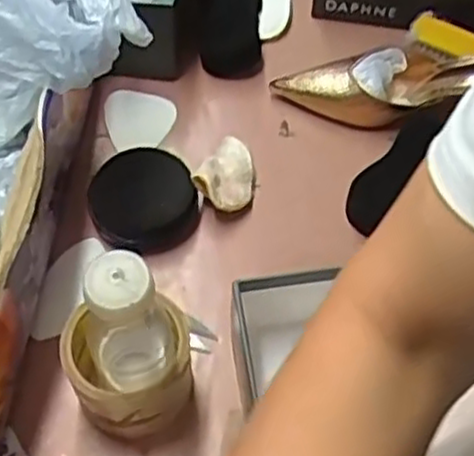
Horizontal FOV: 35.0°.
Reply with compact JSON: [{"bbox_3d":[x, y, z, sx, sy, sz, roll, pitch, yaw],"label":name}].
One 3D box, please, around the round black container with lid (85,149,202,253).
[{"bbox_3d":[-0.085,-0.024,0.662,0.088,0.042,0.090,1,59,-1],"label":"round black container with lid"}]

